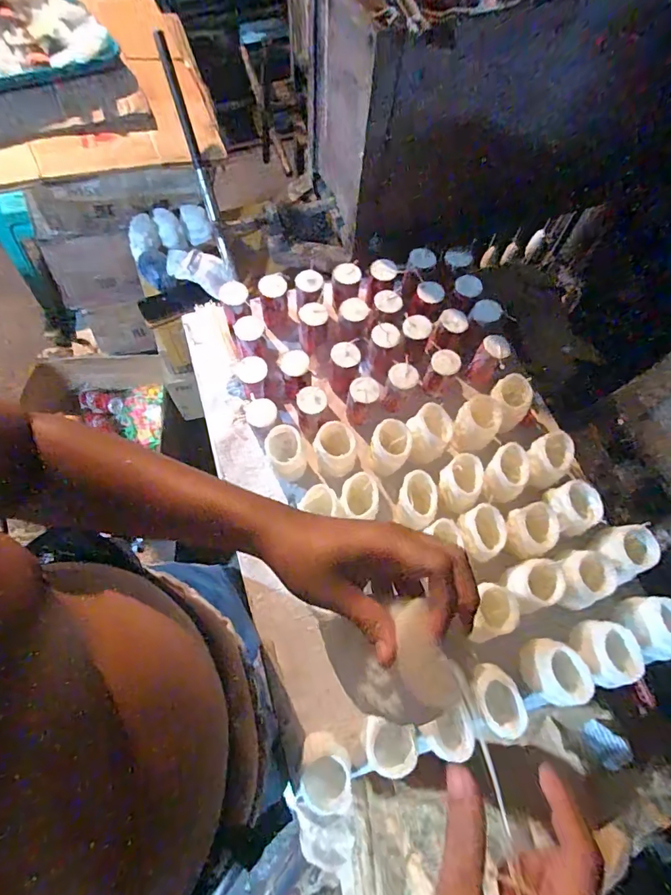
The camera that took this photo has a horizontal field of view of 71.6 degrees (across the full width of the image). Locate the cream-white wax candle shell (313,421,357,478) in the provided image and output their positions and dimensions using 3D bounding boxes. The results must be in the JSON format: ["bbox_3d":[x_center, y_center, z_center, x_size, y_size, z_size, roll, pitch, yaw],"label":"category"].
[{"bbox_3d":[-0.001,0.006,0.766,0.068,0.067,0.074,-7,69,-4],"label":"cream-white wax candle shell"}]

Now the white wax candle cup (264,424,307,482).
[{"bbox_3d":[-0.081,0.007,0.767,0.064,0.078,0.068,-12,69,-6],"label":"white wax candle cup"}]

